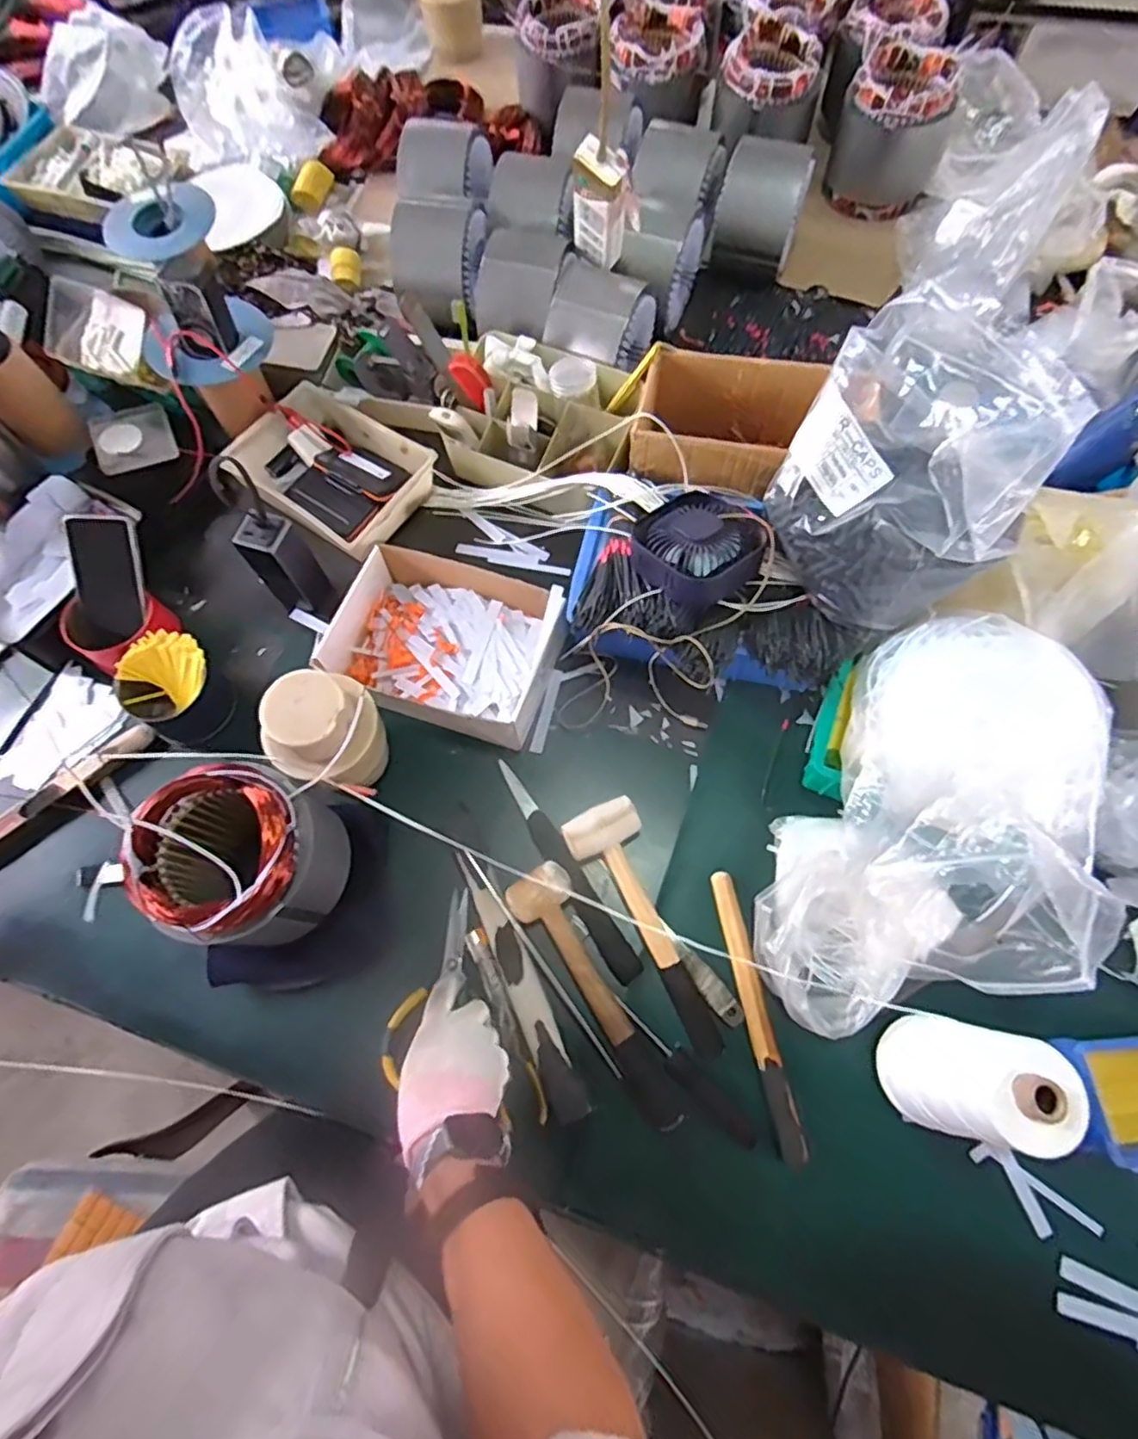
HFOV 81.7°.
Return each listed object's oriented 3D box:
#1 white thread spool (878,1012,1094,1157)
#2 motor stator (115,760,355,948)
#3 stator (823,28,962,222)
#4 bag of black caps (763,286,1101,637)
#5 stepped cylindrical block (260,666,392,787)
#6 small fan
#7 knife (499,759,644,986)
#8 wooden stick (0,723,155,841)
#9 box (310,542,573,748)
[{"bbox_3d":[0.329,0.301,0.541,0.089,0.166,0.087,-1,69,1],"label":"white thread spool"},{"bbox_3d":[-0.294,0.130,0.617,0.138,0.159,0.139,16,71,7],"label":"motor stator"},{"bbox_3d":[0.501,-0.906,1.011,0.150,0.152,0.174,28,73,12],"label":"stator"},{"bbox_3d":[0.311,-0.225,0.612,0.215,0.241,0.185,41,76,15],"label":"bag of black caps"},{"bbox_3d":[-0.247,0.013,0.668,0.099,0.121,0.108,-1,69,1],"label":"stepped cylindrical block"},{"bbox_3d":[0.133,-0.179,0.687,0.116,0.052,0.121,-40,73,-12],"label":"small fan"},{"bbox_3d":[-0.005,0.155,0.700,0.034,0.020,0.262,-31,72,-10],"label":"knife"},{"bbox_3d":[-0.595,0.100,0.722,0.286,0.023,0.026,-40,73,-12],"label":"wooden stick"},{"bbox_3d":[-0.137,-0.092,0.764,0.247,0.063,0.210,22,72,10],"label":"box"}]

